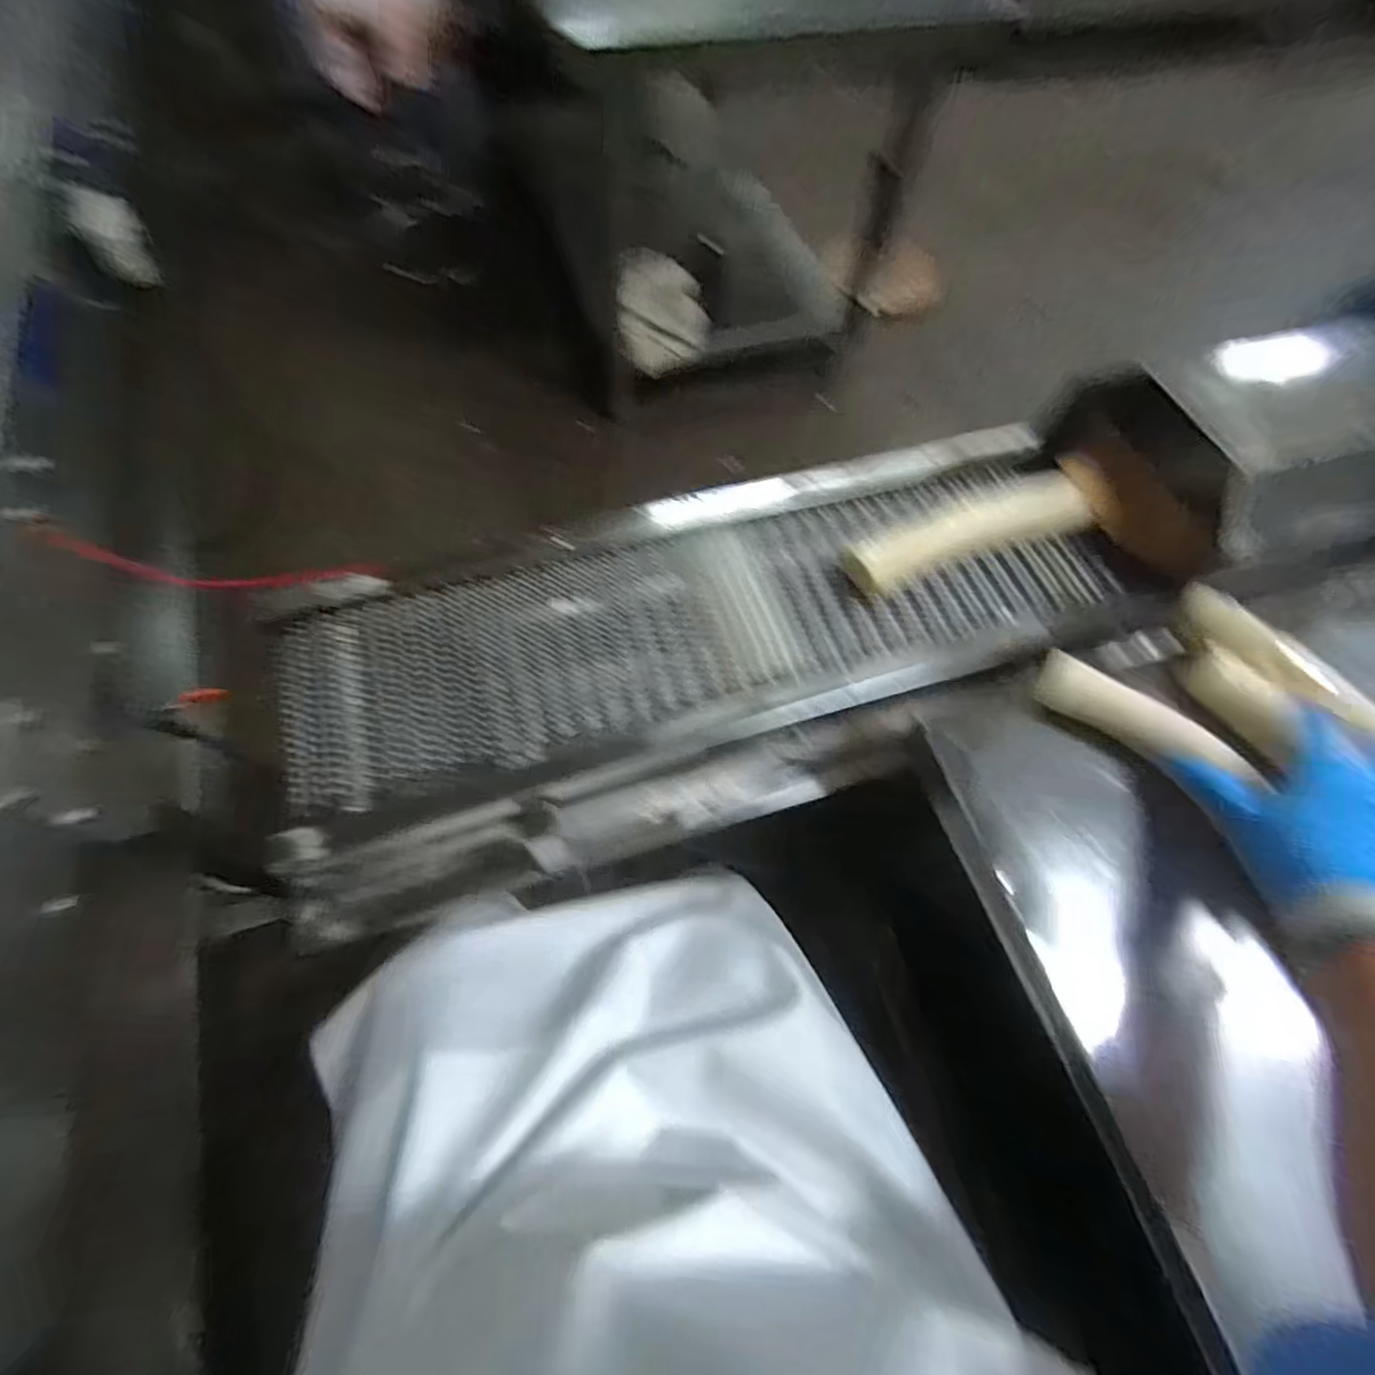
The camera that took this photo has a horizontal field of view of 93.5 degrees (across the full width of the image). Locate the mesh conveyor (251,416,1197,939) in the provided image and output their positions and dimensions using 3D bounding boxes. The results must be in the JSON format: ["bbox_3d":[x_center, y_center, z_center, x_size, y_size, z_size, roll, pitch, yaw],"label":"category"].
[{"bbox_3d":[0.034,-0.021,0.614,0.713,0.189,0.254,-19,67,-12],"label":"mesh conveyor"}]

